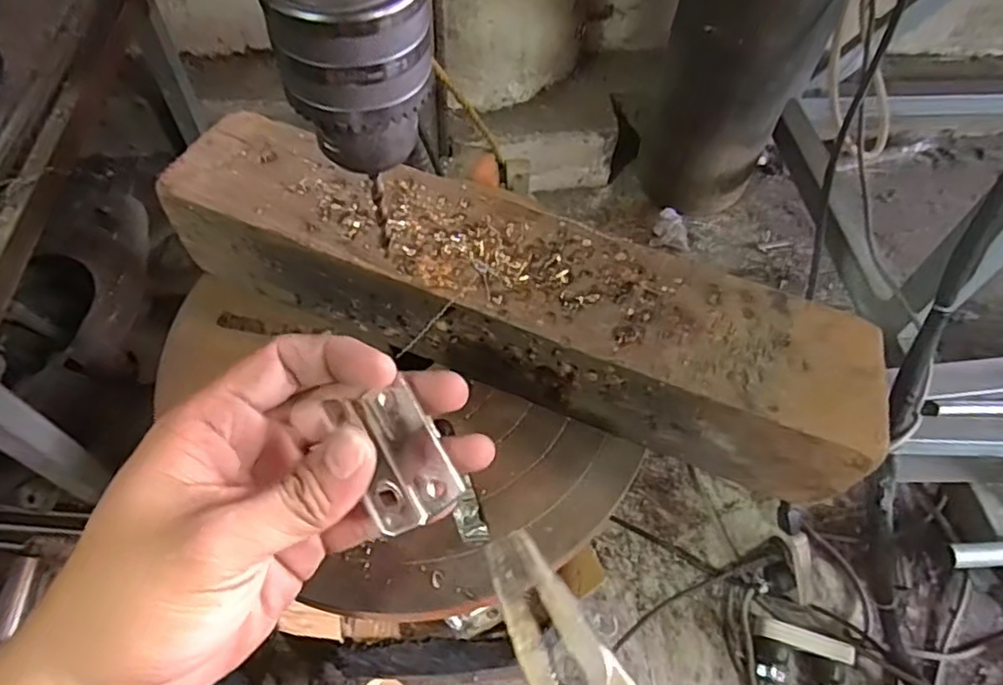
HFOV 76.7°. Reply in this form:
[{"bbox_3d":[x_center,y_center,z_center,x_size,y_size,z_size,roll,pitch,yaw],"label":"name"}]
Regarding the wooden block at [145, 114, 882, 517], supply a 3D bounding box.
[{"bbox_3d":[0.004,-0.026,0.376,0.405,0.081,0.084,20,58,10],"label":"wooden block"}]

